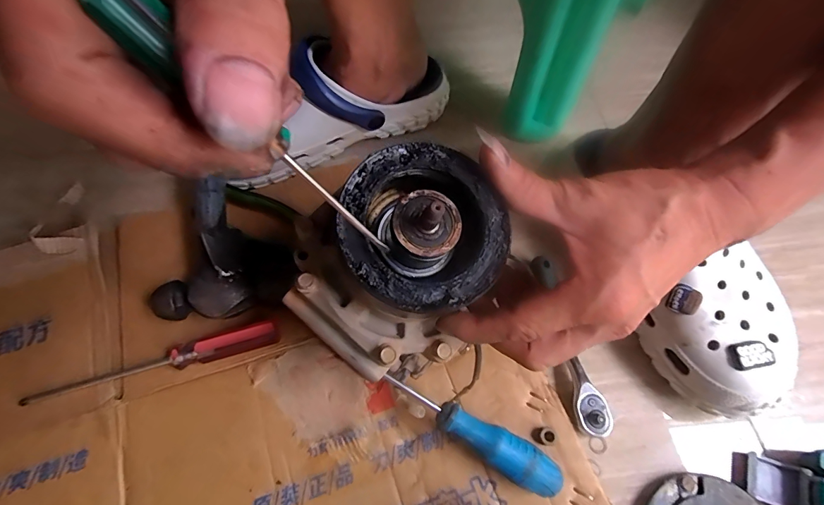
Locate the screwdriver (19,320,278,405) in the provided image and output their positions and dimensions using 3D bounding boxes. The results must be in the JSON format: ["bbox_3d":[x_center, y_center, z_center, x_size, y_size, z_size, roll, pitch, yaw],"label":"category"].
[{"bbox_3d":[-0.204,0.087,0.316,0.187,0.018,0.020,-14,63,-10],"label":"screwdriver"}]

